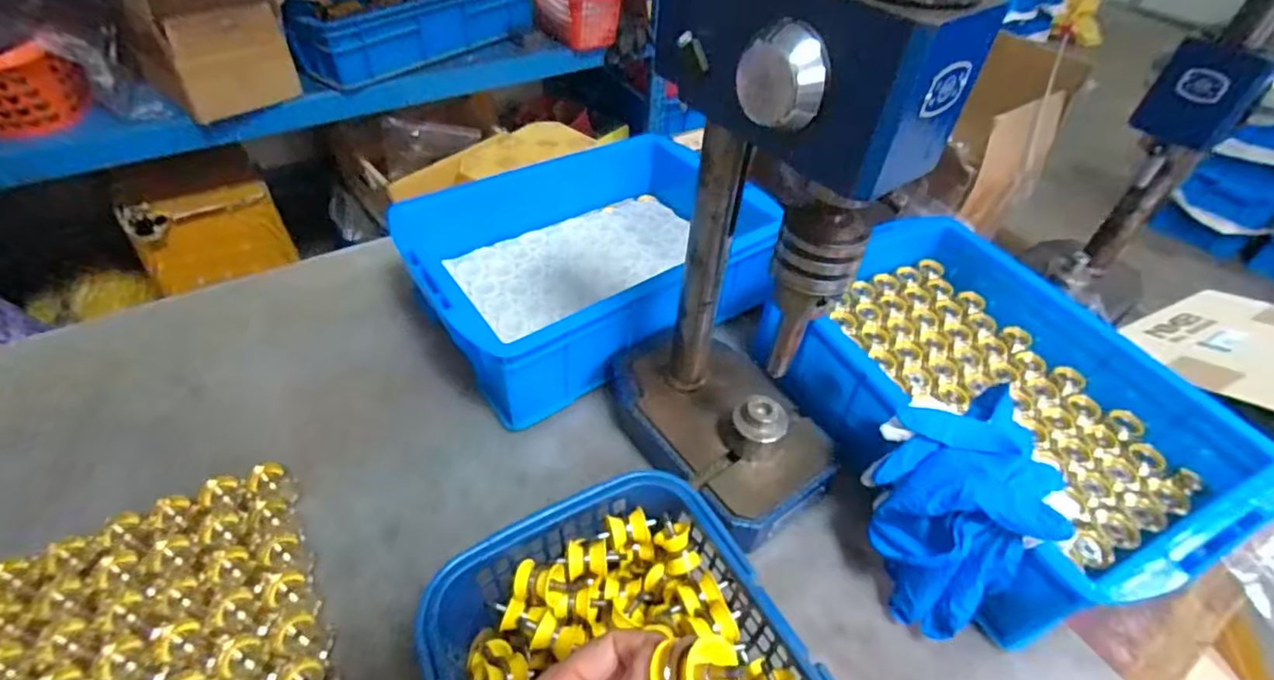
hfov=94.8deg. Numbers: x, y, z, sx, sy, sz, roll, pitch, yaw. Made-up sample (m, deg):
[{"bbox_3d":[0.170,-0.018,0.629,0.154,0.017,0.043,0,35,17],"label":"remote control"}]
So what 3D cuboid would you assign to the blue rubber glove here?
[{"bbox_3d":[0.227,0.112,0.422,0.131,0.114,0.111,-32,57,-30],"label":"blue rubber glove"}]

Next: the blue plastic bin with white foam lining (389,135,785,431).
[{"bbox_3d":[-0.050,-0.085,0.610,0.341,0.103,0.227,-32,57,-29],"label":"blue plastic bin with white foam lining"}]

